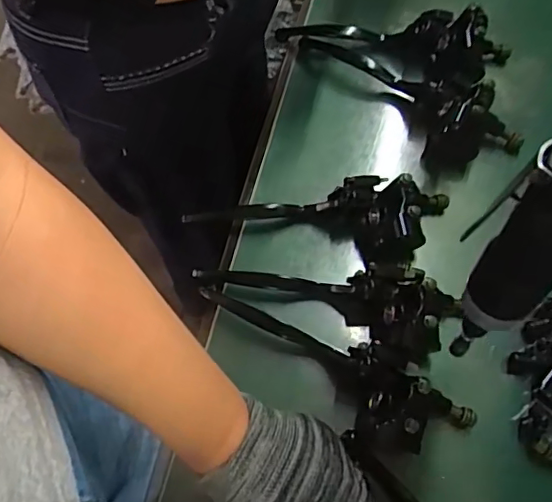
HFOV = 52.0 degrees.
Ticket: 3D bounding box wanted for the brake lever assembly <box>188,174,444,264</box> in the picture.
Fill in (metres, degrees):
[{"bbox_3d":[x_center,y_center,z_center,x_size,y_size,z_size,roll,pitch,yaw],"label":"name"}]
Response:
[{"bbox_3d":[0.043,-0.038,0.531,0.245,0.077,0.072,4,66,1],"label":"brake lever assembly"}]

